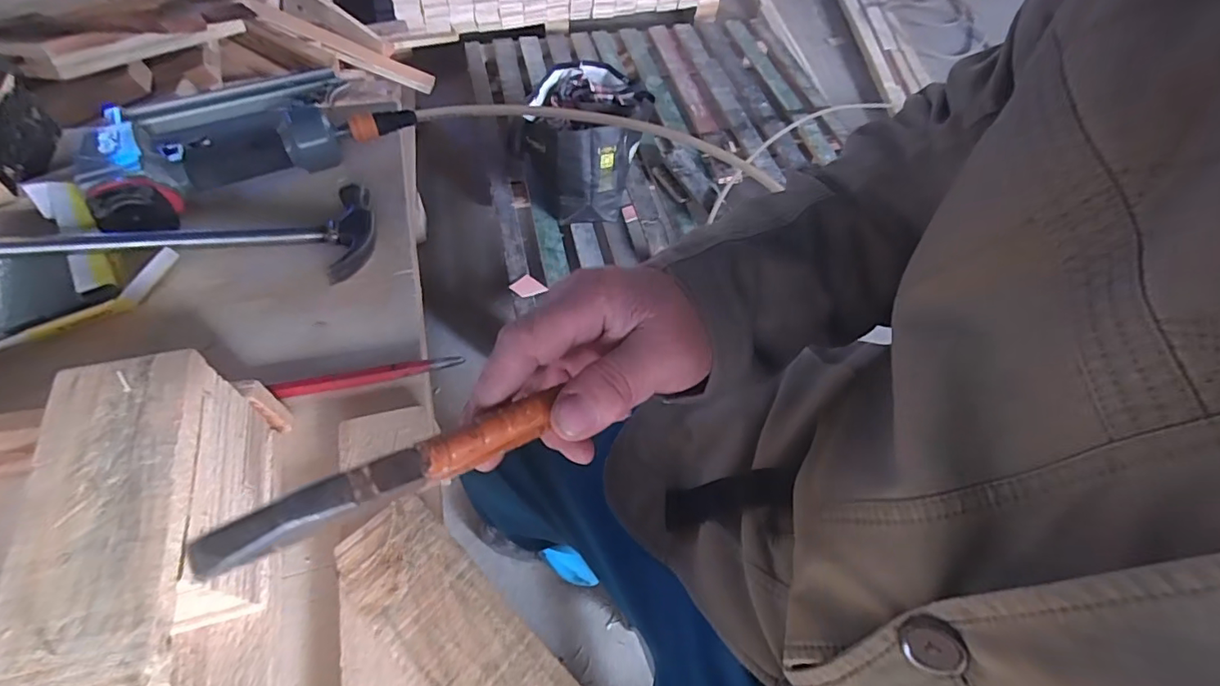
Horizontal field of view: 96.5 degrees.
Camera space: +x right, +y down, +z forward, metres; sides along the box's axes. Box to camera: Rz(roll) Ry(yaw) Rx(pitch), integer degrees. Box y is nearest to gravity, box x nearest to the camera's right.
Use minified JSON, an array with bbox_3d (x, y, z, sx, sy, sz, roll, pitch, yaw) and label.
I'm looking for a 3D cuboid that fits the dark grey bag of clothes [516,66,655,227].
[{"bbox_3d":[-0.059,-0.443,1.210,0.232,0.196,0.289,19,58,8],"label":"dark grey bag of clothes"}]

